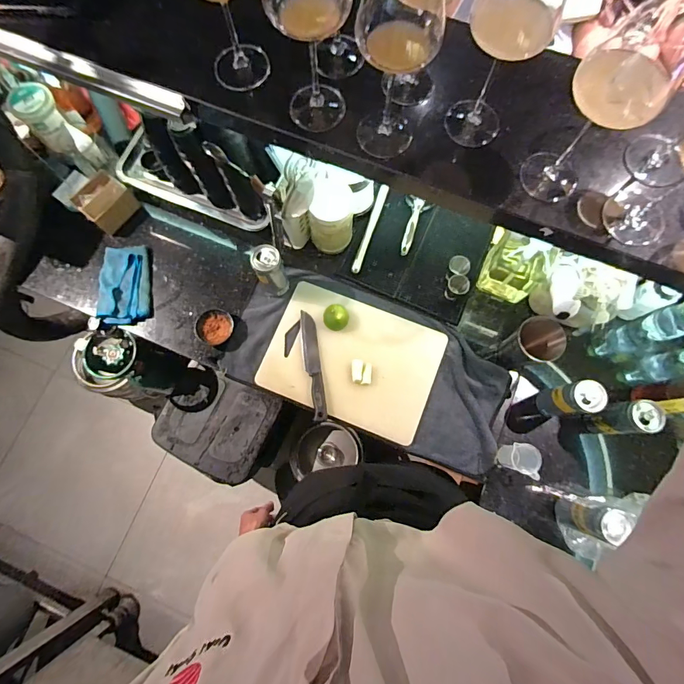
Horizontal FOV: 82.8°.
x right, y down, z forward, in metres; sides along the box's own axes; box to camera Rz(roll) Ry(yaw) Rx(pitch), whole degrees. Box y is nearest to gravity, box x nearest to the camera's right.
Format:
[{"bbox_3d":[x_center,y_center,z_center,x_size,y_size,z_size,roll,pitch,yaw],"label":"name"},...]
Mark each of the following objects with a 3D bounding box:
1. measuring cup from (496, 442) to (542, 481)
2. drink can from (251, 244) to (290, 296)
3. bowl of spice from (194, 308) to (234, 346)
[{"bbox_3d":[0.335,0.219,0.731,0.054,0.079,0.053,0,77,1],"label":"measuring cup"},{"bbox_3d":[-0.143,-0.140,0.788,0.058,0.130,0.061,-30,78,-6],"label":"drink can"},{"bbox_3d":[-0.274,-0.032,0.832,0.078,0.024,0.075,0,77,1],"label":"bowl of spice"}]

